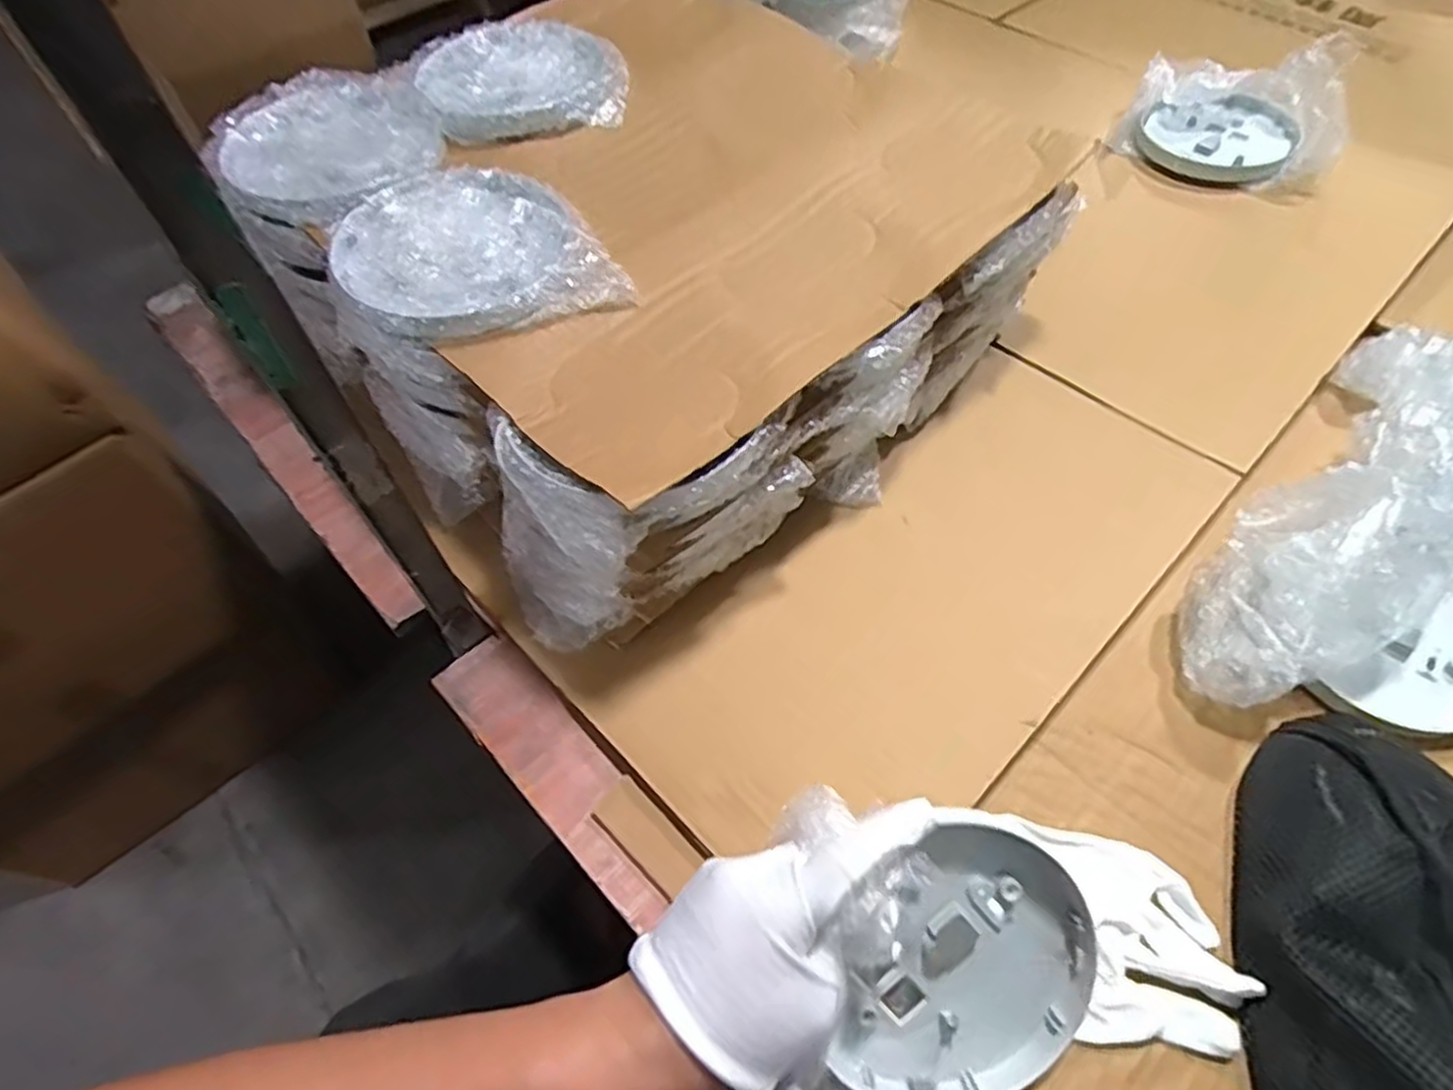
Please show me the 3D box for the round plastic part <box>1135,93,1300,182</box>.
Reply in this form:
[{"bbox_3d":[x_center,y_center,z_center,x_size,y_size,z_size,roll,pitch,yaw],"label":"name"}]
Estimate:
[{"bbox_3d":[0.467,-0.382,0.706,0.133,0.026,0.111,-13,58,-8],"label":"round plastic part"}]

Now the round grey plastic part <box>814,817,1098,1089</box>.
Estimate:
[{"bbox_3d":[0.107,0.188,0.340,0.116,0.134,0.033,-5,13,-12],"label":"round grey plastic part"}]

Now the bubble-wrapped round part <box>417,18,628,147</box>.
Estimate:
[{"bbox_3d":[-0.150,-0.339,0.543,0.133,0.029,0.127,0,57,0],"label":"bubble-wrapped round part"}]

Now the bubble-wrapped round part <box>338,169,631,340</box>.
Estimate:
[{"bbox_3d":[-0.152,-0.170,0.439,0.131,0.021,0.150,-32,62,-19],"label":"bubble-wrapped round part"}]

